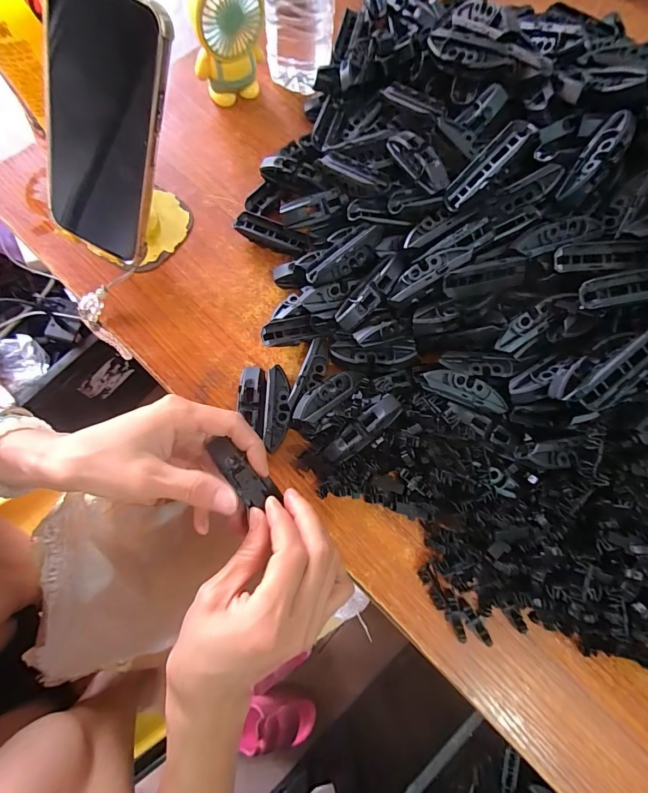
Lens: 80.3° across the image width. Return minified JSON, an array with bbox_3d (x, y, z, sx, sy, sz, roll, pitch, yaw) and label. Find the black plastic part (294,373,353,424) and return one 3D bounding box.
[{"bbox_3d":[0.001,0.000,0.305,0.056,0.007,0.021,-38,80,-23],"label":"black plastic part"}]

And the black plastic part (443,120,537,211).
[{"bbox_3d":[0.124,-0.177,0.294,0.073,0.010,0.022,-42,80,24],"label":"black plastic part"}]

